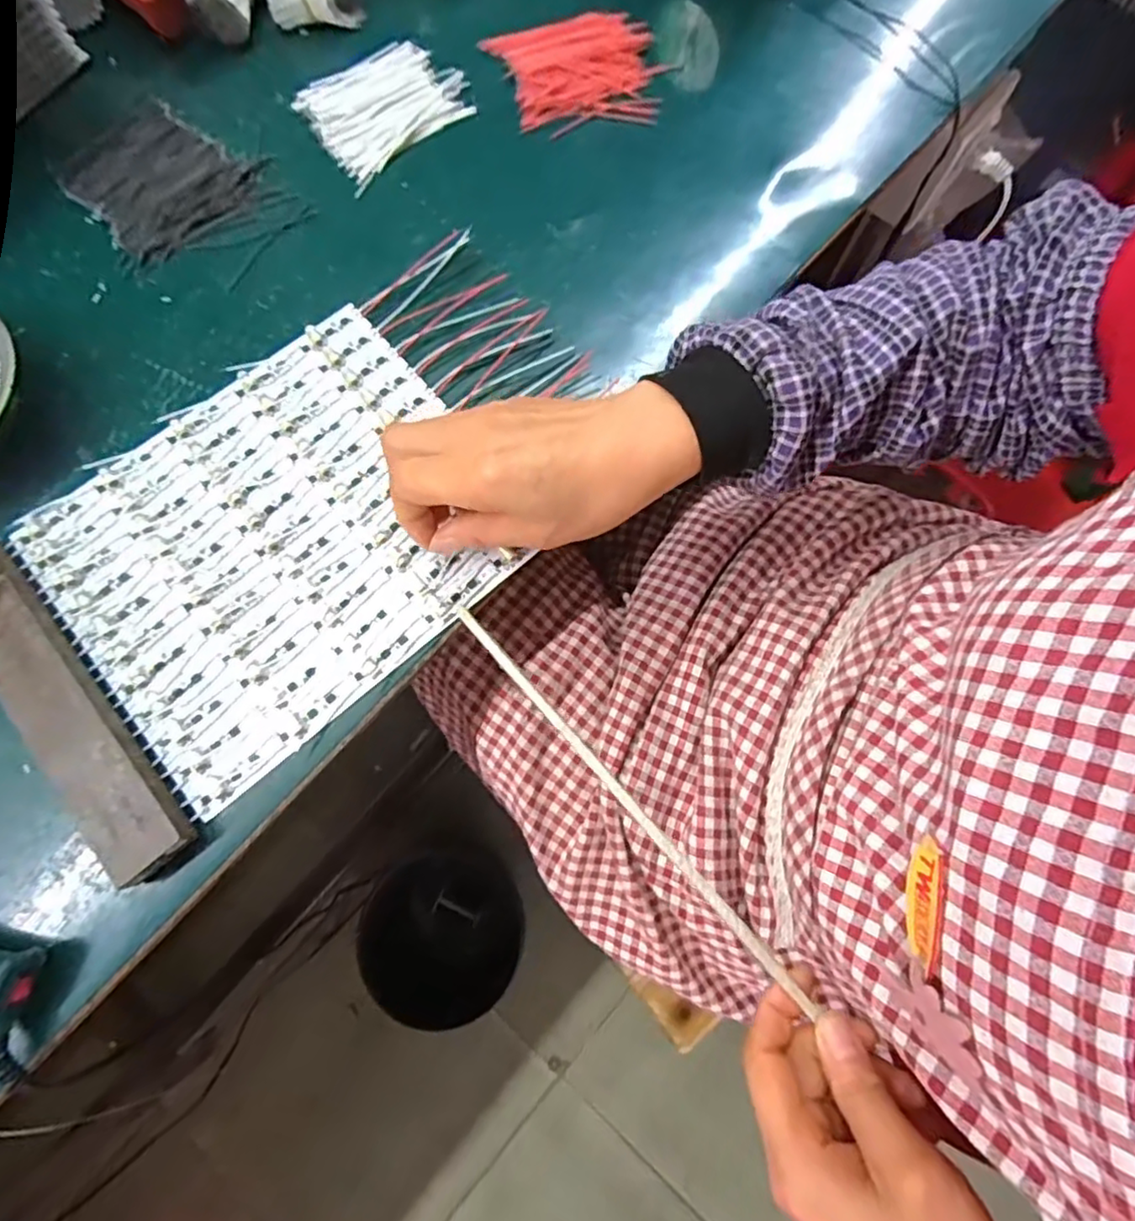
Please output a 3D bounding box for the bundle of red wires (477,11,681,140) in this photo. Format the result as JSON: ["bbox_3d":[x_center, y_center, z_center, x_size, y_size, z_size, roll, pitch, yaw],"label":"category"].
[{"bbox_3d":[0.009,-0.364,0.424,0.110,0.018,0.088,-10,76,-3],"label":"bundle of red wires"}]

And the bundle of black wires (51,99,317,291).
[{"bbox_3d":[-0.253,-0.265,0.402,0.153,0.005,0.103,37,78,8],"label":"bundle of black wires"}]

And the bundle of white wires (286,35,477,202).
[{"bbox_3d":[-0.121,-0.338,0.419,0.100,0.014,0.080,-37,79,-9],"label":"bundle of white wires"}]

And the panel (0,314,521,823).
[{"bbox_3d":[-0.155,-0.040,0.342,0.227,0.004,0.193,-39,79,-10],"label":"panel"}]

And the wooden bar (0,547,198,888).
[{"bbox_3d":[-0.252,0.045,0.310,0.036,0.020,0.194,-39,79,-10],"label":"wooden bar"}]

